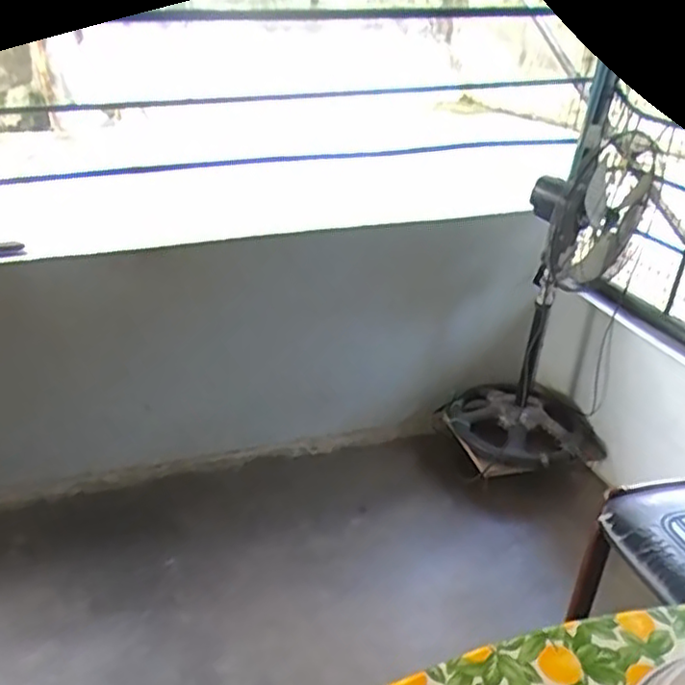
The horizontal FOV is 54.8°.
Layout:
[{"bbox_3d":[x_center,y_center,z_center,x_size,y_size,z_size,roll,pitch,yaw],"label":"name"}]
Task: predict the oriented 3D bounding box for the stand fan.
[{"bbox_3d":[0.585,-0.104,1.896,0.461,0.850,0.443,10,30,15],"label":"stand fan"}]

